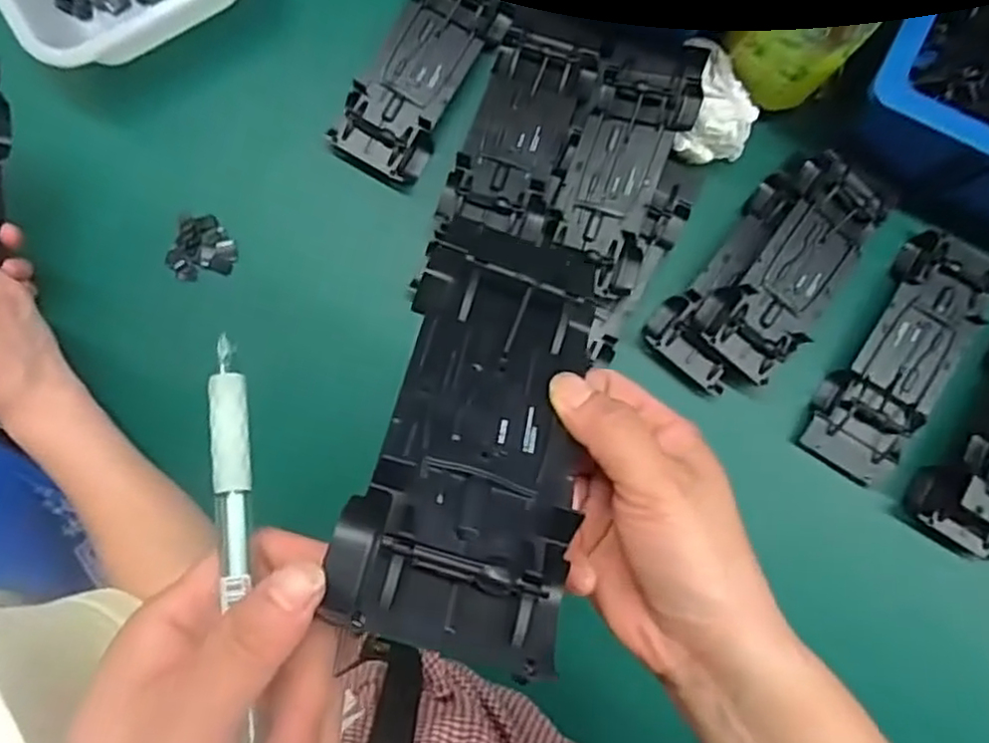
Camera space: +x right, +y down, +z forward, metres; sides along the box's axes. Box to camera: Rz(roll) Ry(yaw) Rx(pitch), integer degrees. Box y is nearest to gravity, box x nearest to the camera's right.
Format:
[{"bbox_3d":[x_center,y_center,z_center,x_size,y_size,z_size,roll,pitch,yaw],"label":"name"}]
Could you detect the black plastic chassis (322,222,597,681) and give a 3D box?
[{"bbox_3d":[-0.003,0.015,0.264,0.072,0.037,0.177,12,51,-2],"label":"black plastic chassis"}]

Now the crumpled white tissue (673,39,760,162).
[{"bbox_3d":[0.171,-0.200,0.540,0.061,0.043,0.079,10,88,-2],"label":"crumpled white tissue"}]

